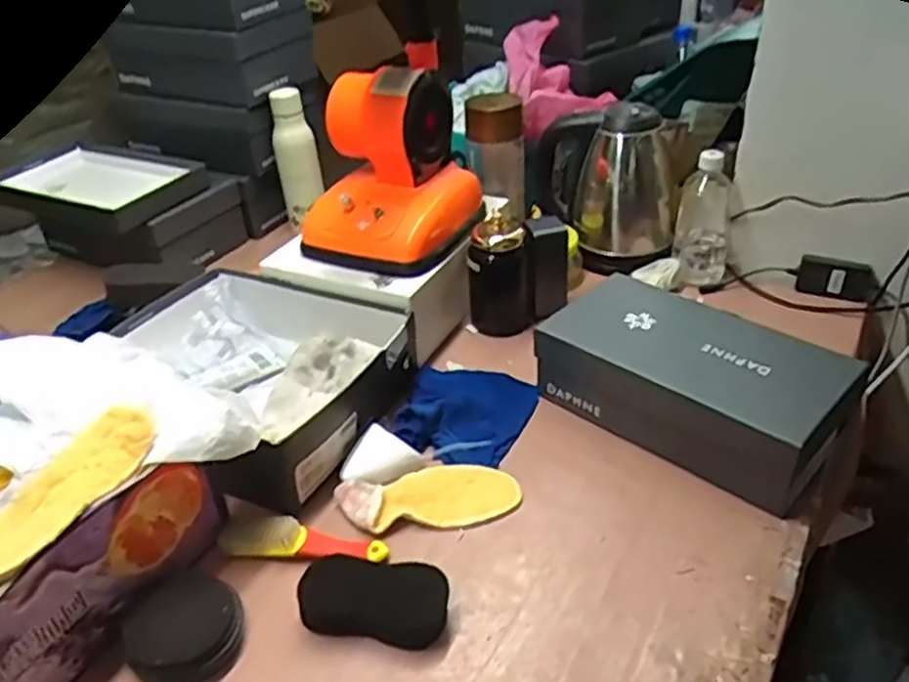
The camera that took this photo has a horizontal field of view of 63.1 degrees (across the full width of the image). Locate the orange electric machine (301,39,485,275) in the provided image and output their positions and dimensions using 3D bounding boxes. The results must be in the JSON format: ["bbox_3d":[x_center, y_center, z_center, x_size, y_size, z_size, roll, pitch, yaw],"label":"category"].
[{"bbox_3d":[-0.081,-0.214,0.925,0.172,0.216,0.196,14,38,24],"label":"orange electric machine"}]

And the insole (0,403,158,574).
[{"bbox_3d":[-0.311,0.119,0.557,0.068,0.025,0.196,14,38,23],"label":"insole"}]

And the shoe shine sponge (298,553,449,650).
[{"bbox_3d":[-0.070,0.218,0.632,0.127,0.032,0.065,6,36,13],"label":"shoe shine sponge"}]

